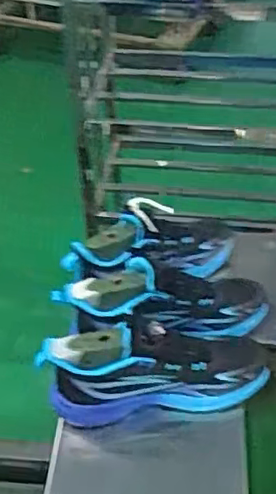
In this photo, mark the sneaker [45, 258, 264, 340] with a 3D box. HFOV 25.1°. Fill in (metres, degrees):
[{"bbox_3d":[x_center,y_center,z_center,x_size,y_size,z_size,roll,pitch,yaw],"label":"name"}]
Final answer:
[{"bbox_3d":[0.045,0.066,0.861,0.309,0.086,0.092,6,40,-19],"label":"sneaker"}]

